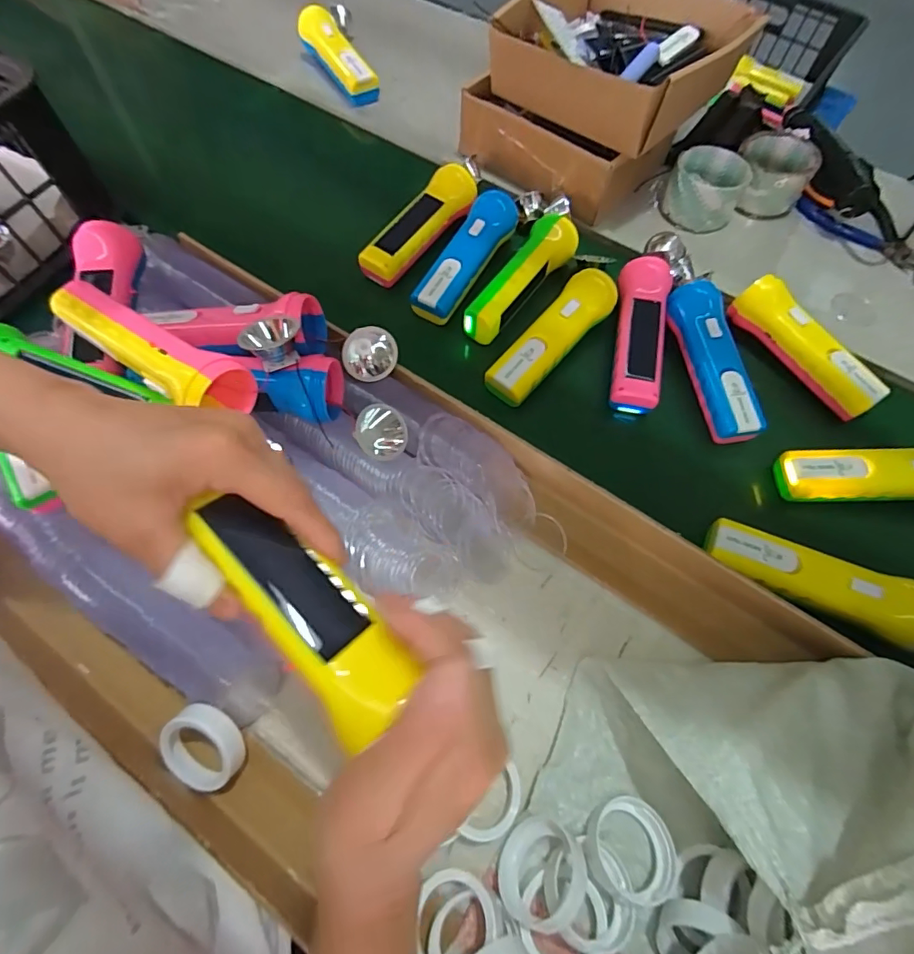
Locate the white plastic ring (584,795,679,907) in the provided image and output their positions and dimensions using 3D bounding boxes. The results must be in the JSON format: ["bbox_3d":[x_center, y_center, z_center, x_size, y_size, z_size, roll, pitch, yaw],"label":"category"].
[{"bbox_3d":[0.110,0.237,0.308,0.053,0.016,0.053,-1,45,1],"label":"white plastic ring"}]

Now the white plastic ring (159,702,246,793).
[{"bbox_3d":[-0.168,0.178,0.318,0.051,0.021,0.051,0,94,5],"label":"white plastic ring"}]

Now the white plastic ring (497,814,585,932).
[{"bbox_3d":[0.052,0.240,0.293,0.053,0.055,0.015,-37,114,-10],"label":"white plastic ring"}]

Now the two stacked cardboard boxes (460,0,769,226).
[{"bbox_3d":[0.164,-0.439,0.552,0.224,0.141,0.226,41,68,16],"label":"two stacked cardboard boxes"}]

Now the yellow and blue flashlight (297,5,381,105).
[{"bbox_3d":[-0.161,-0.563,0.649,0.043,0.047,0.162,-31,69,-17],"label":"yellow and blue flashlight"}]

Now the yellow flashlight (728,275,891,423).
[{"bbox_3d":[0.336,-0.126,0.467,0.038,0.041,0.157,-31,69,-17],"label":"yellow flashlight"}]

